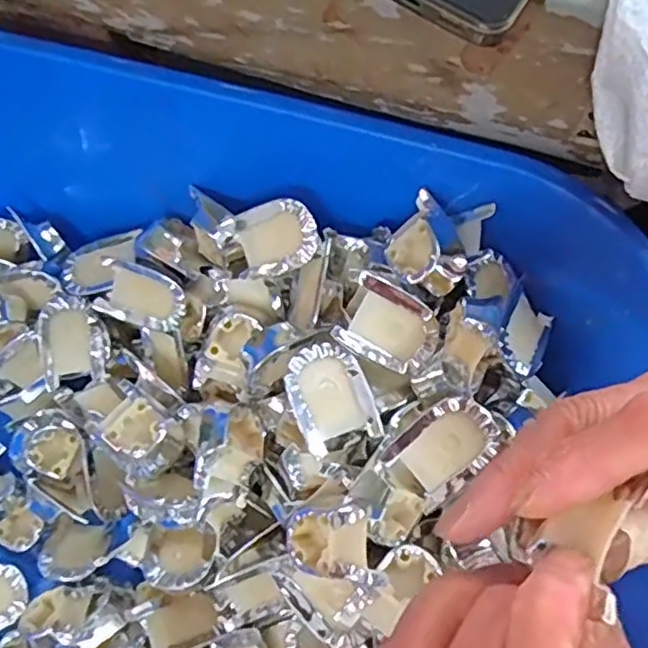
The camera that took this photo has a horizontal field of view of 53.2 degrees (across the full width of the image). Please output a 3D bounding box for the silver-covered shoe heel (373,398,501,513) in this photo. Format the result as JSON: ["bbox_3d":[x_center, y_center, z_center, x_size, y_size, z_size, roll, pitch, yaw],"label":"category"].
[{"bbox_3d":[0.058,0.063,0.326,0.039,0.019,0.057,44,93,2],"label":"silver-covered shoe heel"}]

